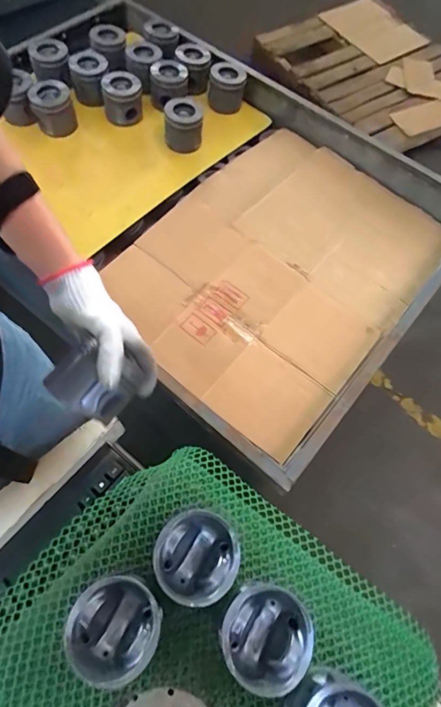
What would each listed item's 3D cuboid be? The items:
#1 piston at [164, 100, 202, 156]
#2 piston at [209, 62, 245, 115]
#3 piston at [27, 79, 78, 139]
[{"bbox_3d":[-0.081,-0.496,0.910,0.083,0.092,0.078,-3,66,-5],"label":"piston"},{"bbox_3d":[0.015,-0.647,1.010,0.086,0.073,0.083,4,65,-2],"label":"piston"},{"bbox_3d":[-0.360,-0.525,0.894,0.084,0.081,0.088,-14,67,-10],"label":"piston"}]

